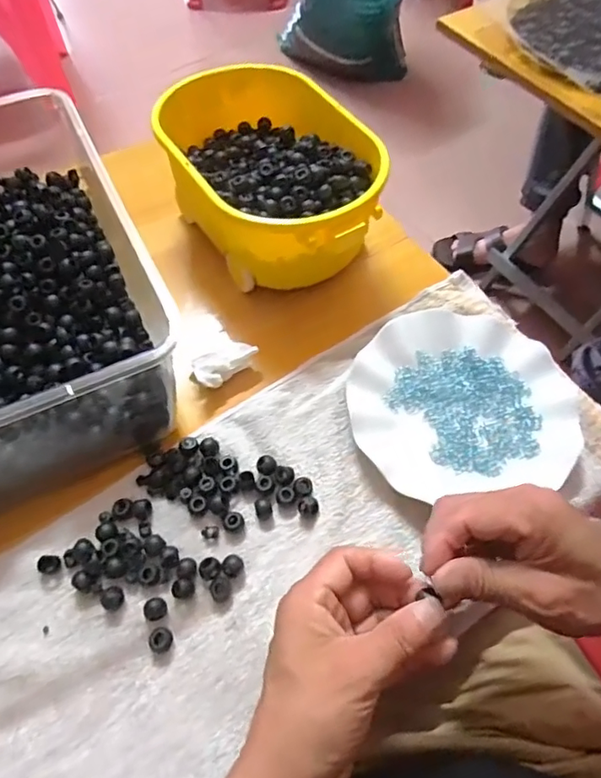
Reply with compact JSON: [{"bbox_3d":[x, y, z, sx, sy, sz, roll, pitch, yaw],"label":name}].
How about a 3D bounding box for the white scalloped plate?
[{"bbox_3d":[0.132,0.007,0.450,0.180,0.019,0.162,-5,59,-5],"label":"white scalloped plate"}]

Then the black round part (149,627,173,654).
[{"bbox_3d":[-0.094,0.168,0.359,0.015,0.008,0.015,1,59,-1],"label":"black round part"}]

